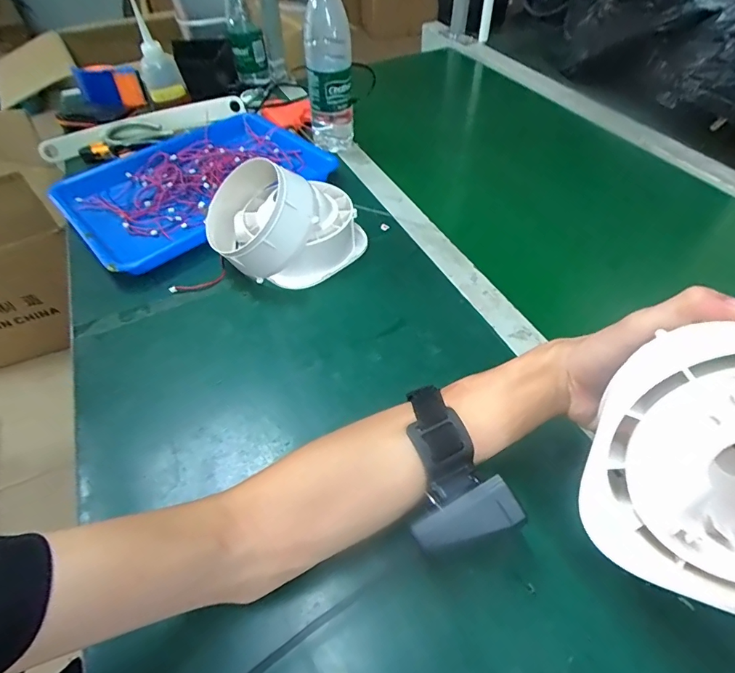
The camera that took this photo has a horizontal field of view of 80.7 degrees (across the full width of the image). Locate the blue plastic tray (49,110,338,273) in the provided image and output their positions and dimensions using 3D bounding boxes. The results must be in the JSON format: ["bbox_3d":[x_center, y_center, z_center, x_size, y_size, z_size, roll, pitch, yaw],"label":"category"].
[{"bbox_3d":[-0.249,-0.228,0.635,0.350,0.033,0.268,-36,58,-24],"label":"blue plastic tray"}]

